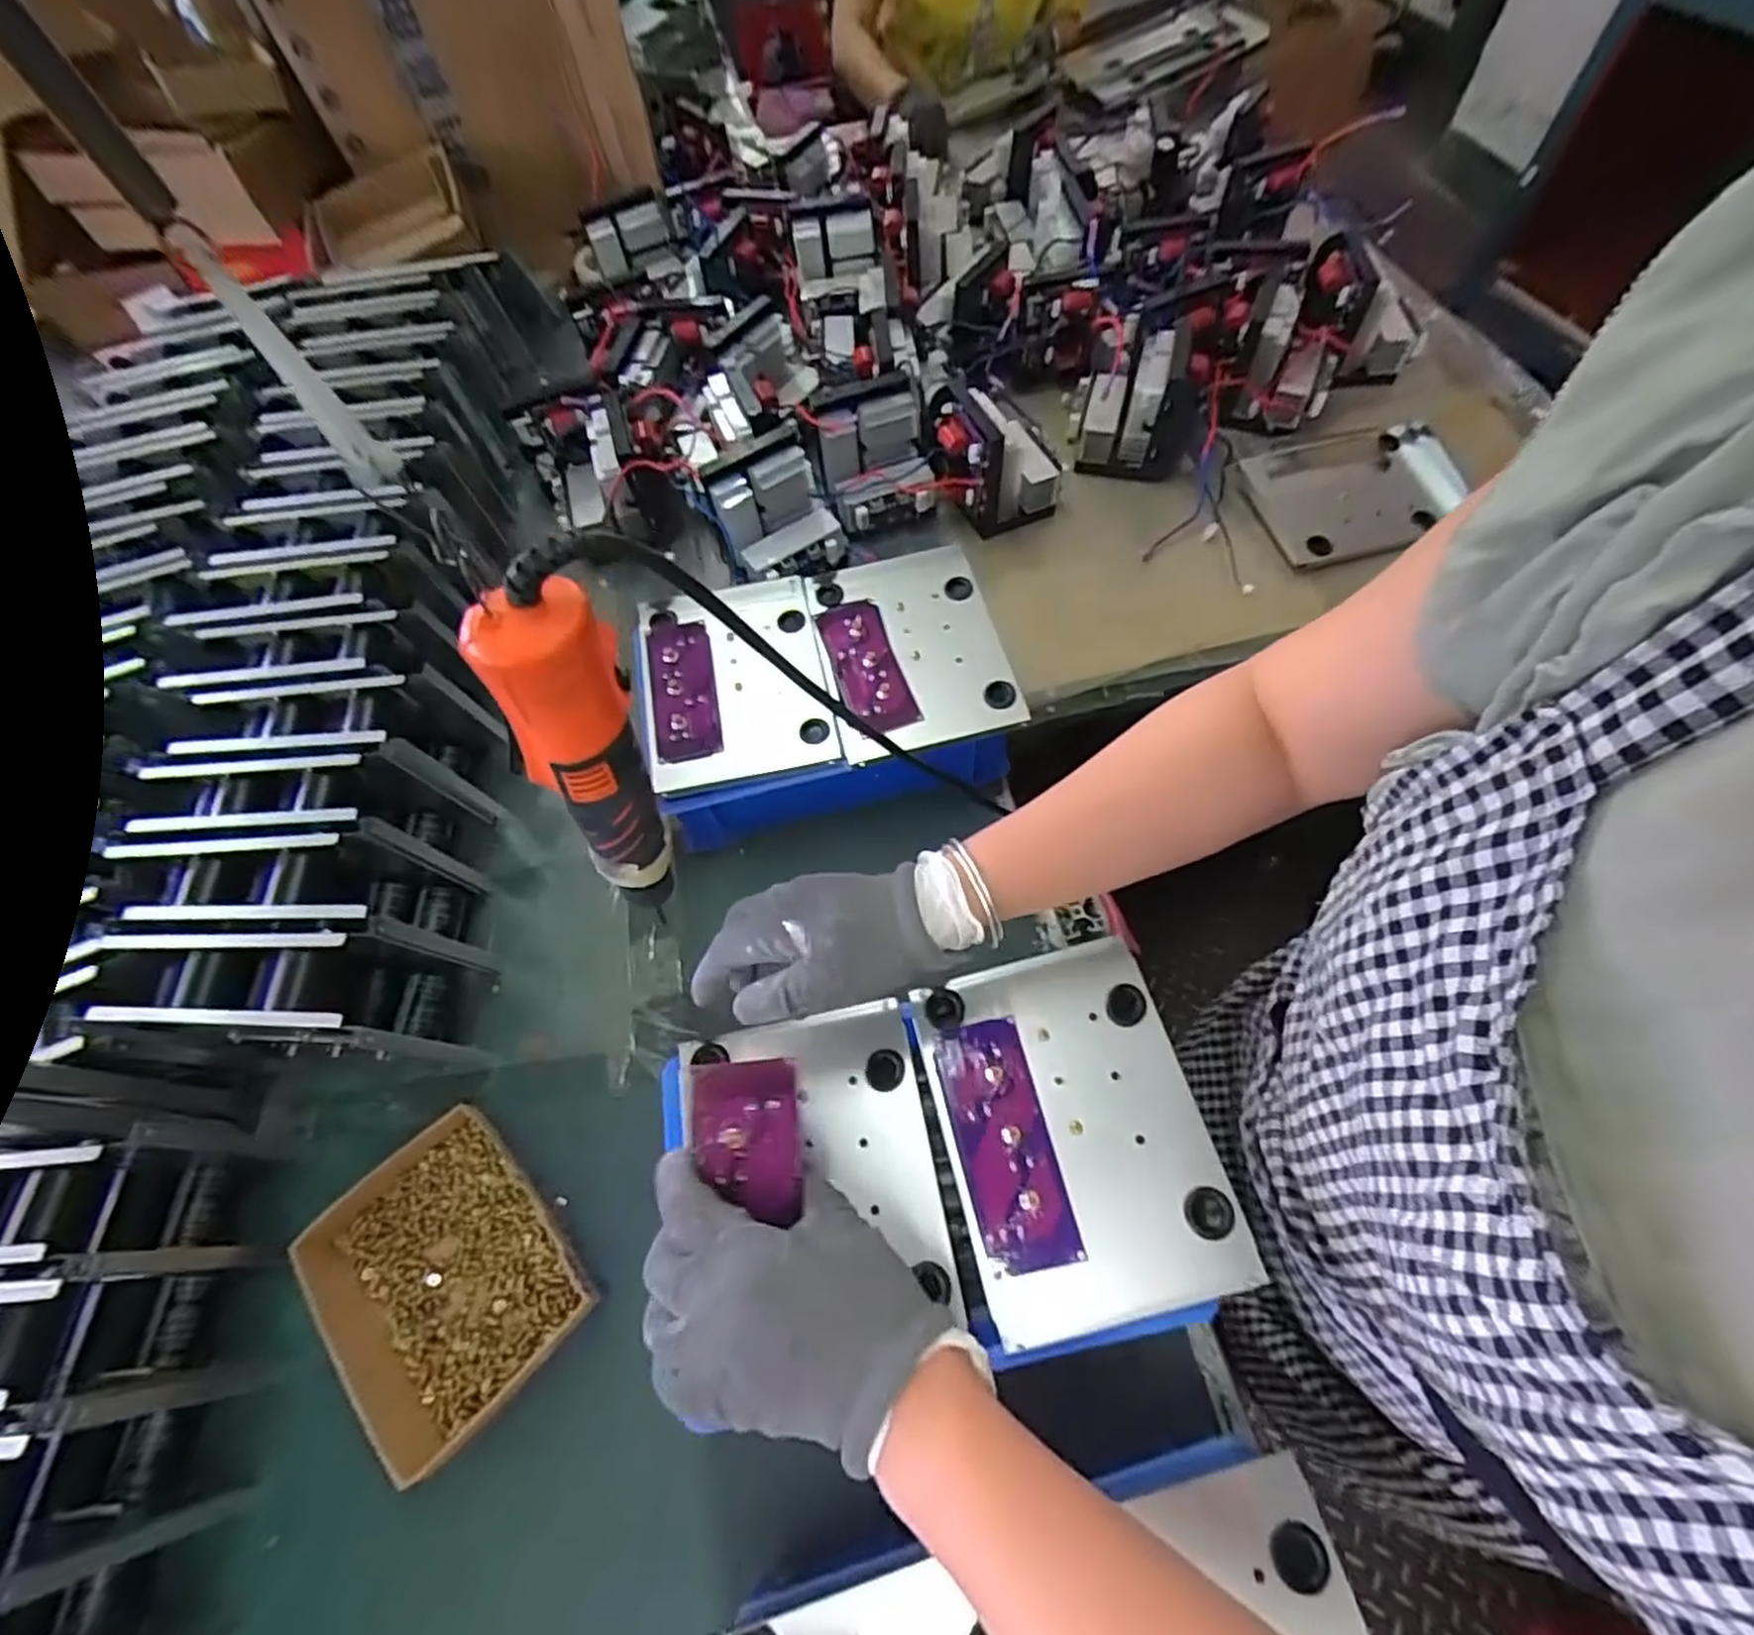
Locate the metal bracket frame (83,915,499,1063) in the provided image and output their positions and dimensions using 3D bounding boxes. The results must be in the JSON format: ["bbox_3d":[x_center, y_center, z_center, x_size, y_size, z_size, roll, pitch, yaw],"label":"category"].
[{"bbox_3d":[-0.403,0.124,0.533,0.193,0.148,0.080,0,63,3],"label":"metal bracket frame"}]

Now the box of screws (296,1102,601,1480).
[{"bbox_3d":[-0.292,0.308,0.495,0.152,0.038,0.174,-42,68,-16],"label":"box of screws"}]

